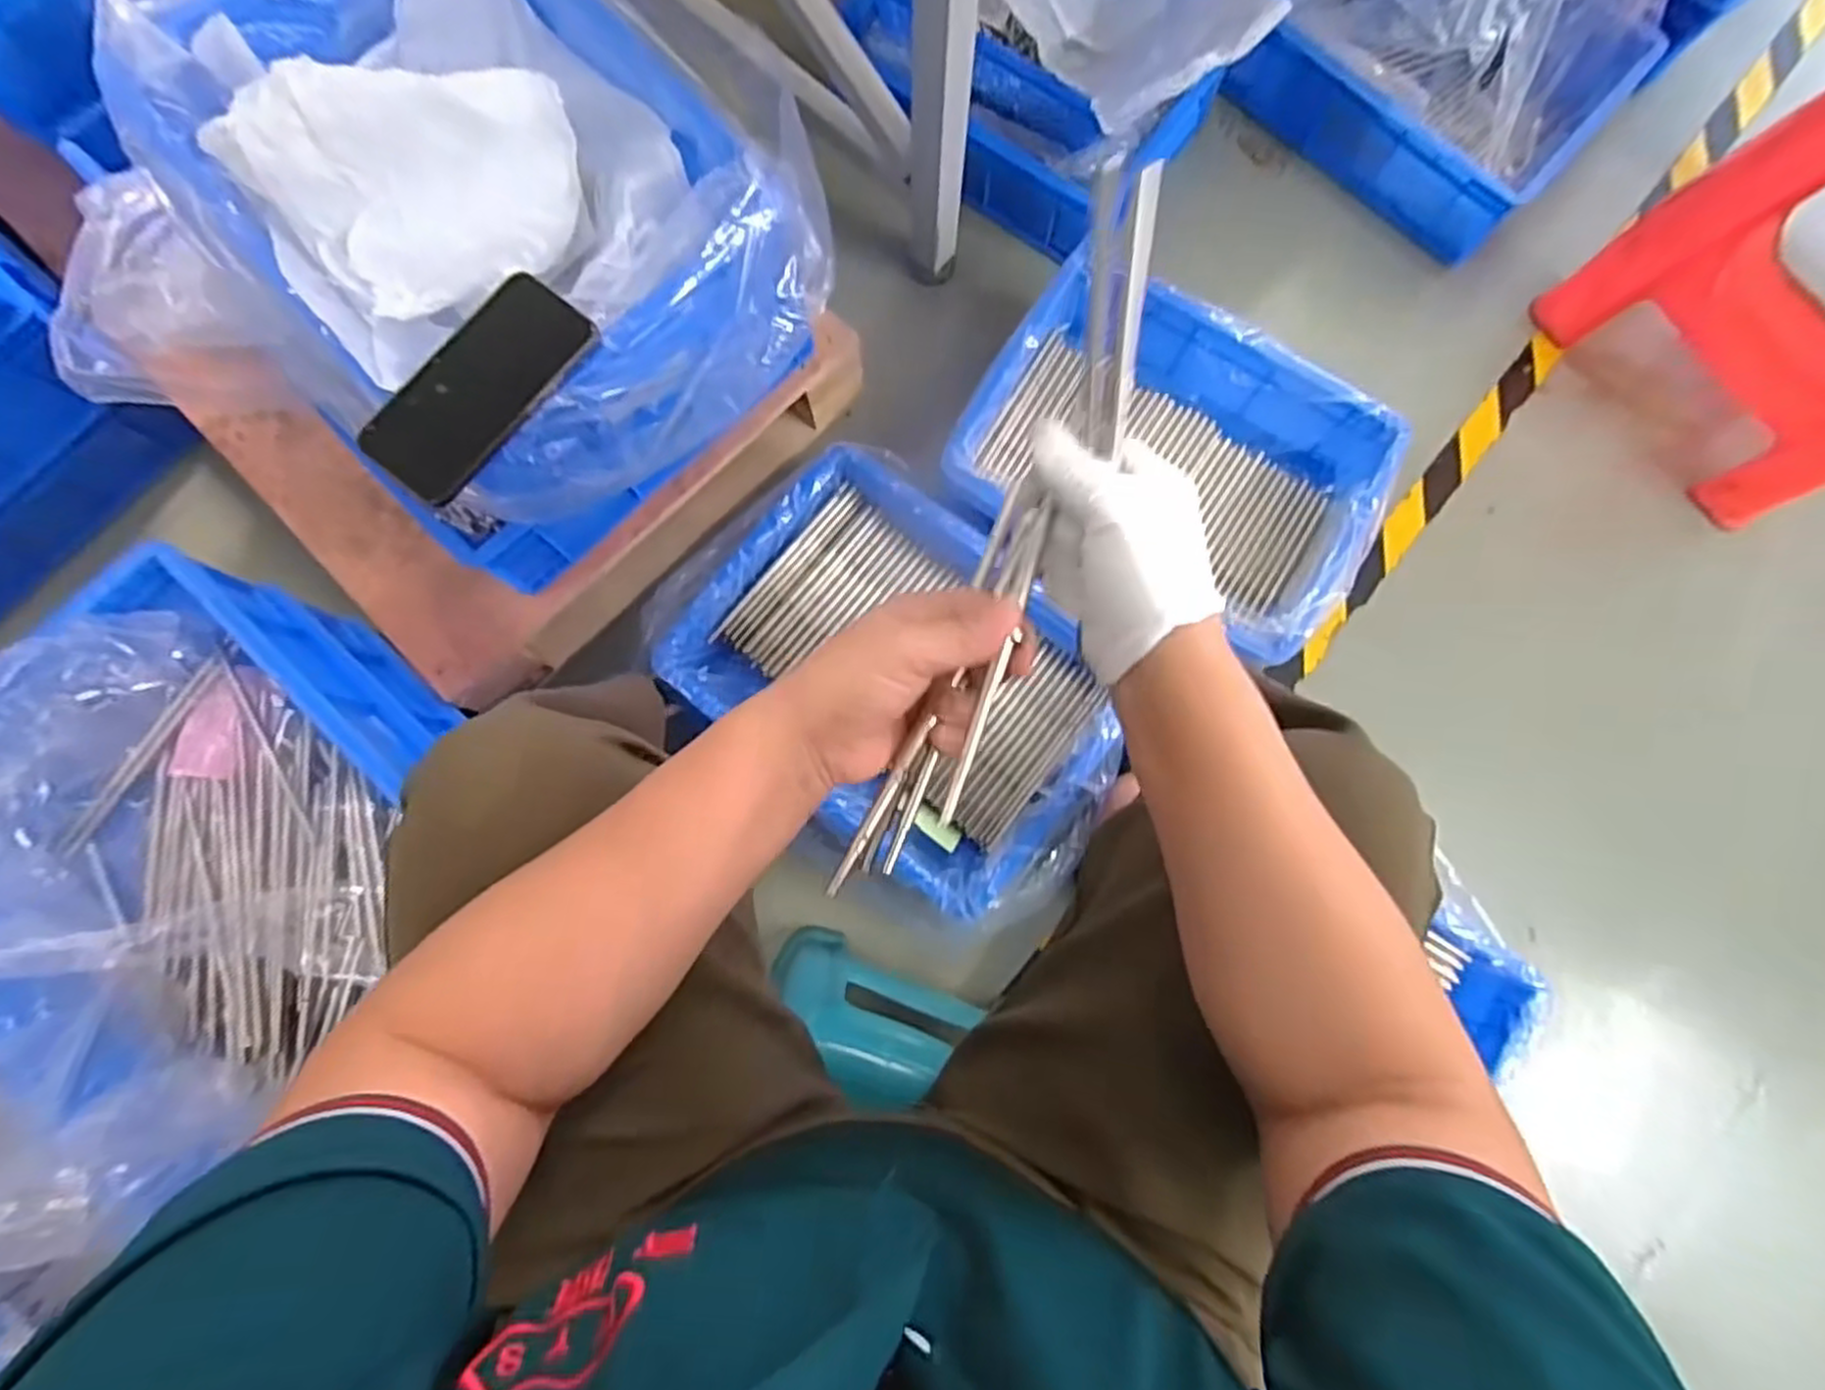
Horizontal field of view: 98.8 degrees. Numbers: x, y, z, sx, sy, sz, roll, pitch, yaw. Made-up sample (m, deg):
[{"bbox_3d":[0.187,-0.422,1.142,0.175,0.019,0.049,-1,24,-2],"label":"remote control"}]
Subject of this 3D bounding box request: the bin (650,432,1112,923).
[{"bbox_3d":[-0.013,-0.021,0.813,0.441,0.104,0.309,40,82,6],"label":"bin"}]

